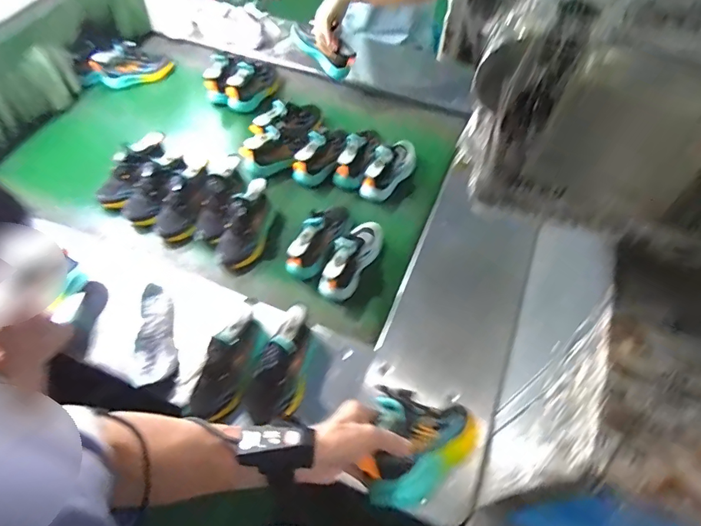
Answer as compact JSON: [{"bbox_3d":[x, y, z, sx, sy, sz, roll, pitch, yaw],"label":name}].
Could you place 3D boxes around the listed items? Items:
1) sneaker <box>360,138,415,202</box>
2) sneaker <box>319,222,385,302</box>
[{"bbox_3d":[0.105,-0.249,1.106,0.066,0.109,0.208,29,61,18],"label":"sneaker"},{"bbox_3d":[0.009,-0.022,0.950,0.067,0.107,0.208,23,60,14],"label":"sneaker"}]

